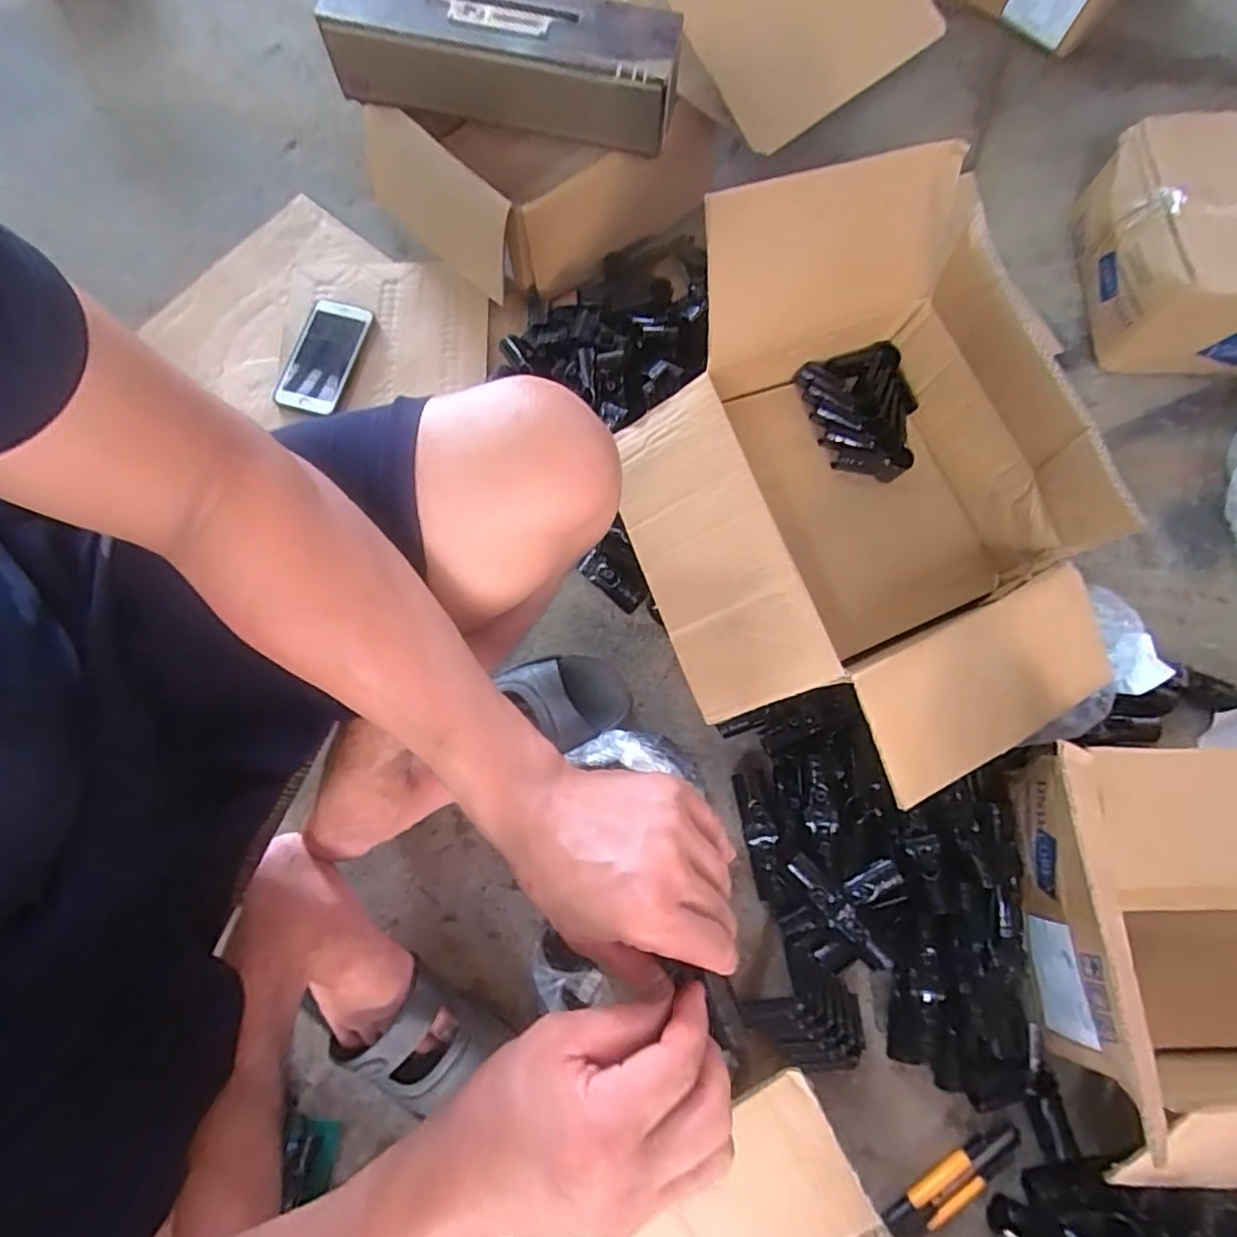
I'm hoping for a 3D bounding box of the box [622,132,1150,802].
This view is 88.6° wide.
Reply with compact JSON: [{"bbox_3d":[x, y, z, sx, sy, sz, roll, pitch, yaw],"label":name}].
[{"bbox_3d":[0.224,-0.107,0.584,0.383,0.217,0.488,-21,77,-7],"label":"box"}]

